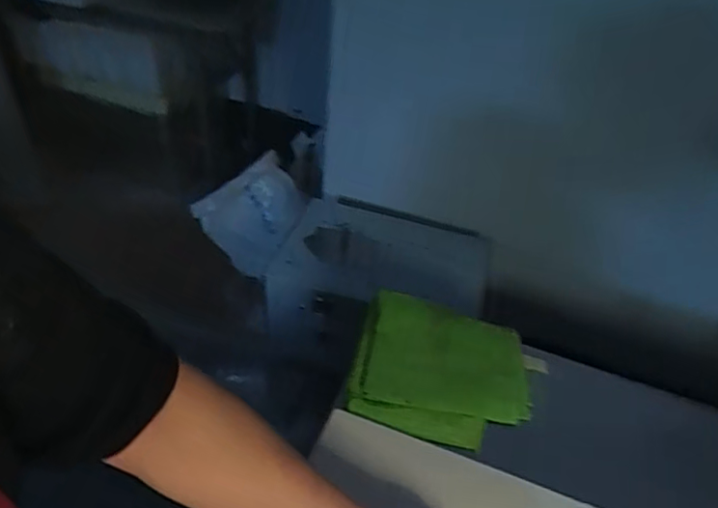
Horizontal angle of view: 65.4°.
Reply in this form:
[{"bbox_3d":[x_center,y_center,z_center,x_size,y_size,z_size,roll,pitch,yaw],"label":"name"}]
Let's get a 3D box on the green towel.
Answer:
[{"bbox_3d":[0.104,0.135,0.693,0.210,0.023,0.189,12,43,8],"label":"green towel"}]

